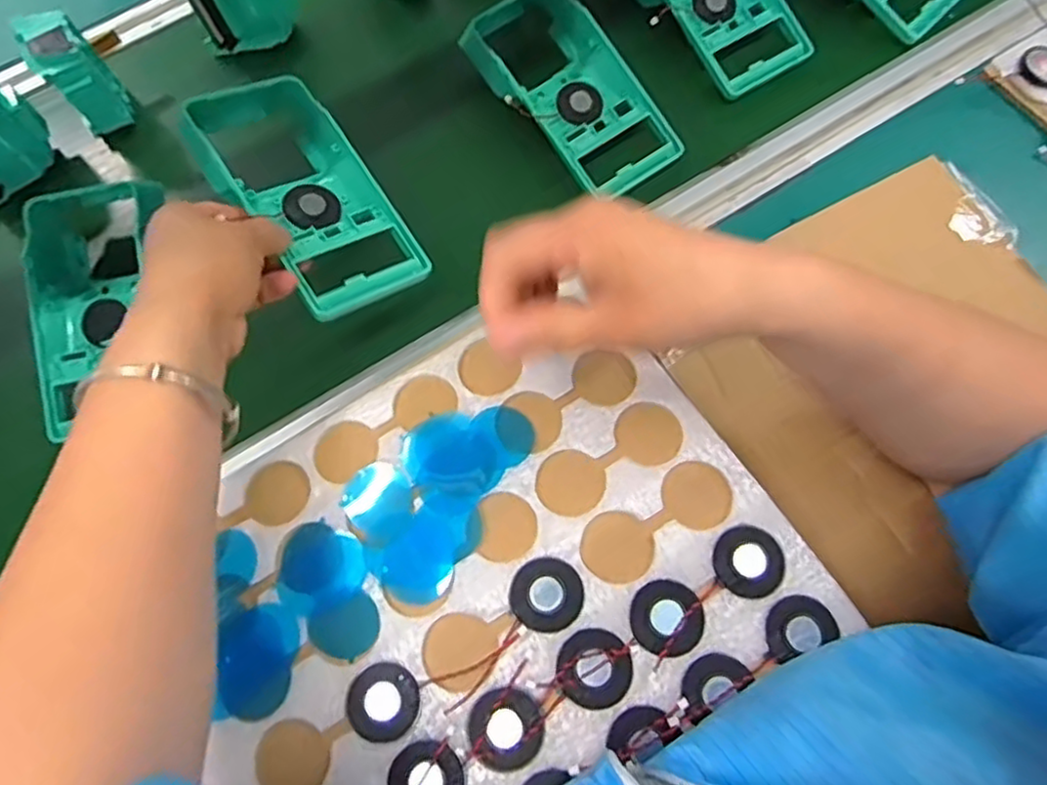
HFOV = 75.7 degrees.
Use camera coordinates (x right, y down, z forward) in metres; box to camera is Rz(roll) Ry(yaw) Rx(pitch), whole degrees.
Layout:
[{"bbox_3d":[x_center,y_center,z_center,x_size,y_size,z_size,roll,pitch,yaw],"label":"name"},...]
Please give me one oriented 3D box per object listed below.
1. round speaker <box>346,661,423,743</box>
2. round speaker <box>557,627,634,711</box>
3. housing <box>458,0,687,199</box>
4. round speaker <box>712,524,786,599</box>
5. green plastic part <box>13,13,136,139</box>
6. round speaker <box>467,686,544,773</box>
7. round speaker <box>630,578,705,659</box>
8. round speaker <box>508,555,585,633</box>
[{"bbox_3d":[-0.066,0.145,0.316,0.034,0.005,0.033,-1,67,3],"label":"round speaker"},{"bbox_3d":[0.033,0.128,0.311,0.033,0.004,0.033,-1,67,3],"label":"round speaker"},{"bbox_3d":[0.029,-0.230,0.505,0.093,0.051,0.194,-35,70,-11],"label":"housing"},{"bbox_3d":[0.110,0.082,0.328,0.033,0.005,0.033,-1,67,3],"label":"round speaker"},{"bbox_3d":[-0.348,-0.246,0.535,0.046,0.078,0.078,-37,70,-12],"label":"green plastic part"},{"bbox_3d":[-0.008,0.152,0.305,0.033,0.004,0.033,-1,67,3],"label":"round speaker"},{"bbox_3d":[0.068,0.106,0.318,0.034,0.004,0.033,-1,67,3],"label":"round speaker"},{"bbox_3d":[0.011,0.097,0.323,0.034,0.004,0.034,-1,67,3],"label":"round speaker"}]

